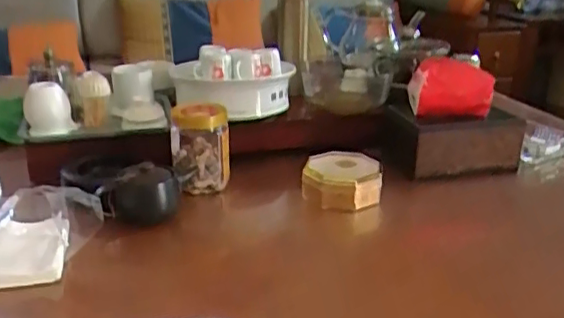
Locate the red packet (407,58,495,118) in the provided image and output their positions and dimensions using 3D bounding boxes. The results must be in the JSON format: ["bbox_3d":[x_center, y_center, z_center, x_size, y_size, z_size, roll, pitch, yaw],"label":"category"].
[{"bbox_3d":[0.293,-0.128,1.040,0.140,0.095,0.065,-6,23,-15],"label":"red packet"}]

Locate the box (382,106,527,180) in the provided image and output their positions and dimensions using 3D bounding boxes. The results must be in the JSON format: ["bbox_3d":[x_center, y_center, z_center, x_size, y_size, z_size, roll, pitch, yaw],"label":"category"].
[{"bbox_3d":[0.301,-0.029,1.048,0.216,0.100,0.106,-4,22,-9],"label":"box"}]

